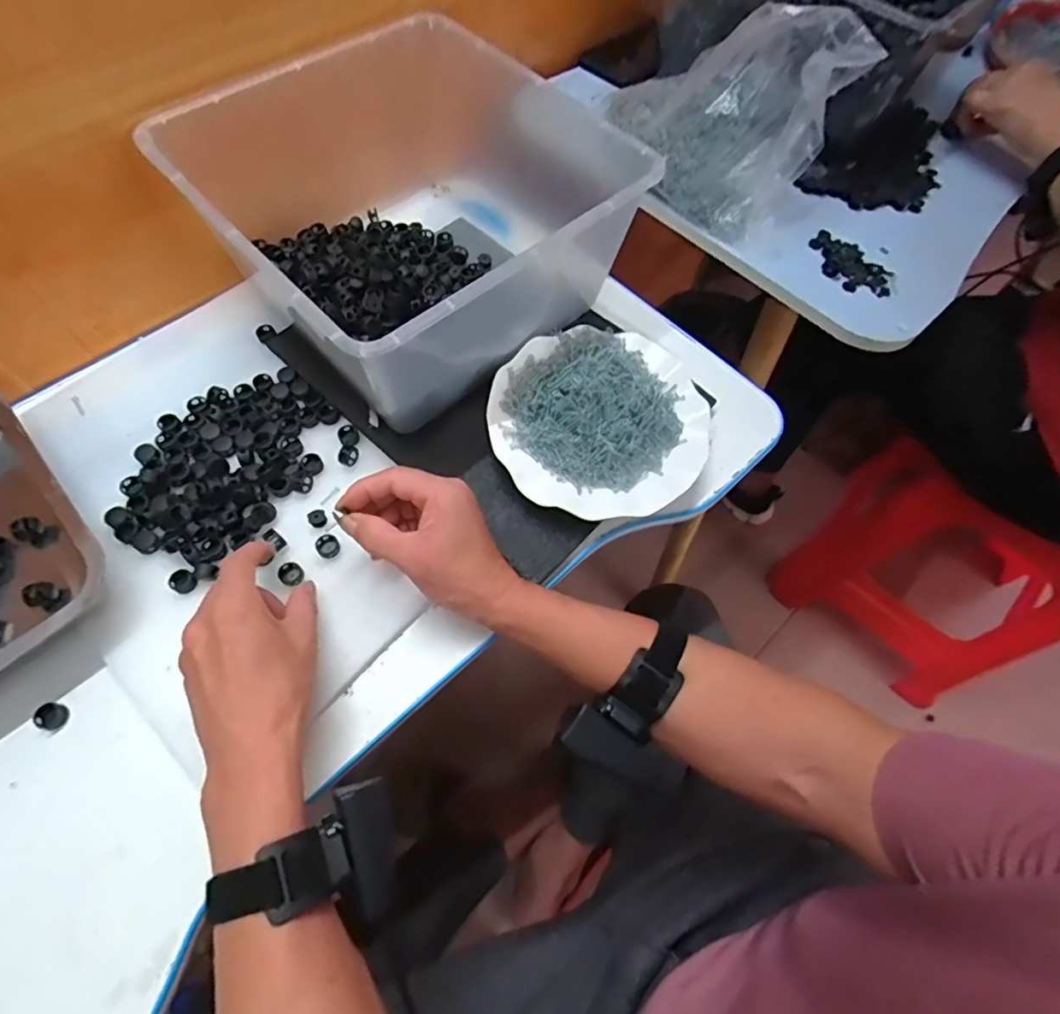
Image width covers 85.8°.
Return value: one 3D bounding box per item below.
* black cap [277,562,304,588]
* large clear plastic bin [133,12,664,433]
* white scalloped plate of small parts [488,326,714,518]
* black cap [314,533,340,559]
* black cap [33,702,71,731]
[{"bbox_3d":[-0.182,0.050,0.433,0.017,0.007,0.017,1,63,-2],"label":"black cap"},{"bbox_3d":[-0.098,-0.262,0.511,0.292,0.145,0.287,42,69,17],"label":"large clear plastic bin"},{"bbox_3d":[0.059,-0.074,0.474,0.178,0.026,0.172,1,63,-2],"label":"white scalloped plate of small parts"},{"bbox_3d":[-0.158,0.031,0.445,0.017,0.005,0.019,-32,69,-17],"label":"black cap"},{"bbox_3d":[-0.326,0.142,0.388,0.019,0.007,0.017,10,63,2],"label":"black cap"}]

